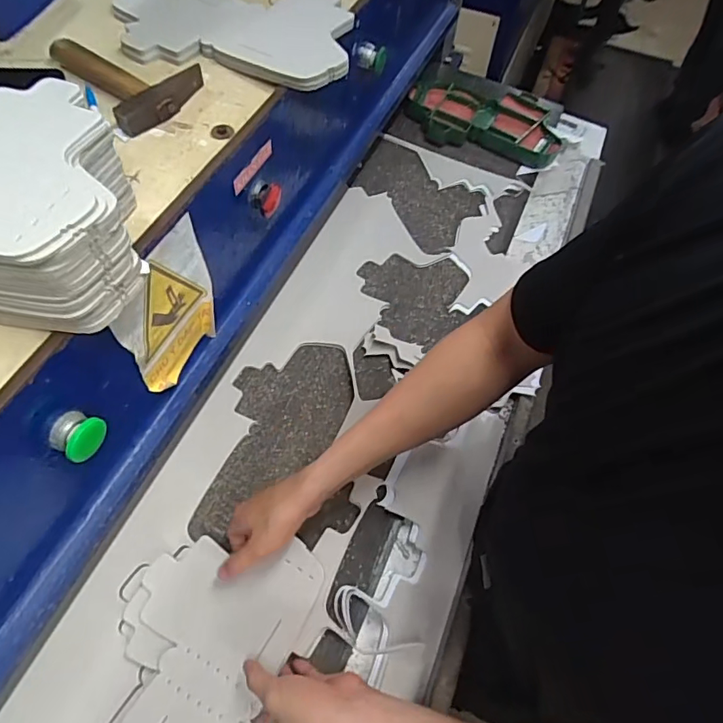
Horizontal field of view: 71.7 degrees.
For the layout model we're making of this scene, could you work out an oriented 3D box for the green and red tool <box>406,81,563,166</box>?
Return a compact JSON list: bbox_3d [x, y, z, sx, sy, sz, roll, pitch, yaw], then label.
[{"bbox_3d":[0.251,-0.502,1.019,0.312,0.036,0.195,16,60,6],"label":"green and red tool"}]

